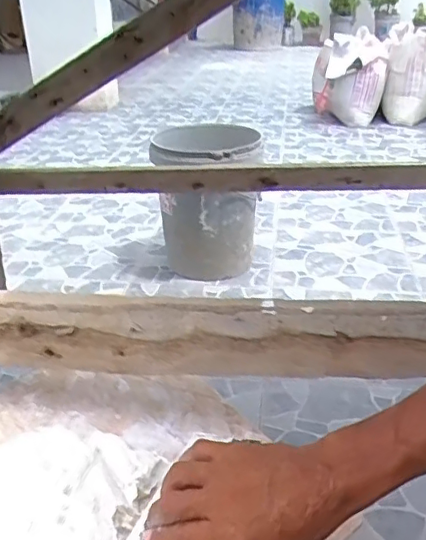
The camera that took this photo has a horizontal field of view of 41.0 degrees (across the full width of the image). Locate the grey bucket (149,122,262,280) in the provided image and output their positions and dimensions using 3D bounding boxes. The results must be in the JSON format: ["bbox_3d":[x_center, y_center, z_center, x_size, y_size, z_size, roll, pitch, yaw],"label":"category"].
[{"bbox_3d":[-0.018,-0.173,1.579,0.267,0.388,0.274,-1,27,0],"label":"grey bucket"}]

